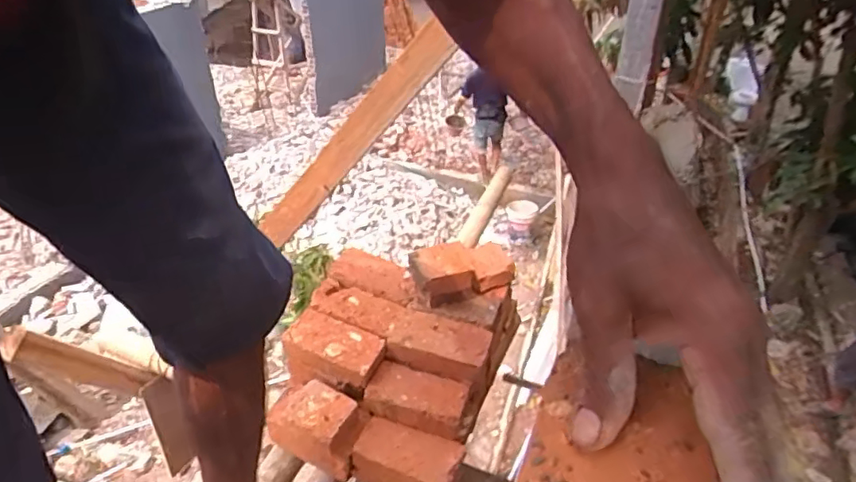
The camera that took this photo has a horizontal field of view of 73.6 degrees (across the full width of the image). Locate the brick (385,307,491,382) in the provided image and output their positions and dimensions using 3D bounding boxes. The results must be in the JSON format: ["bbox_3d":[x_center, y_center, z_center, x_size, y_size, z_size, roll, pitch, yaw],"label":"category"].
[{"bbox_3d":[0.013,0.171,0.942,0.158,0.048,0.091,13,35,18],"label":"brick"}]

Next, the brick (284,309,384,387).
[{"bbox_3d":[-0.156,0.187,0.951,0.153,0.071,0.090,15,36,21],"label":"brick"}]

